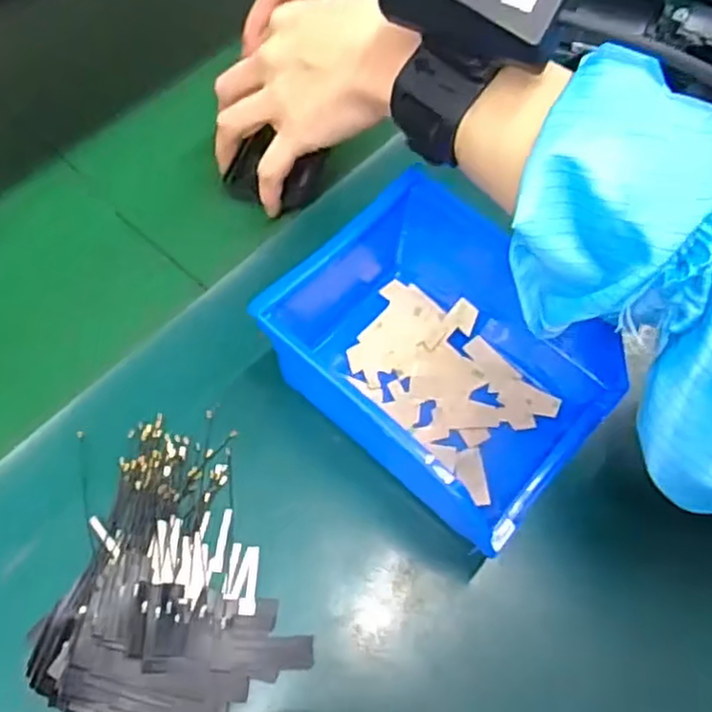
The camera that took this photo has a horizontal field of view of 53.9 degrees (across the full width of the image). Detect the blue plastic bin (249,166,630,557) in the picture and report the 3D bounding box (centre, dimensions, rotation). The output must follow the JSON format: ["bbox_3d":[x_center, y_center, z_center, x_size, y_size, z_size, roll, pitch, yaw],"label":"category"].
[{"bbox_3d":[0.037,-0.004,0.327,0.148,0.074,0.109,39,68,16],"label":"blue plastic bin"}]

